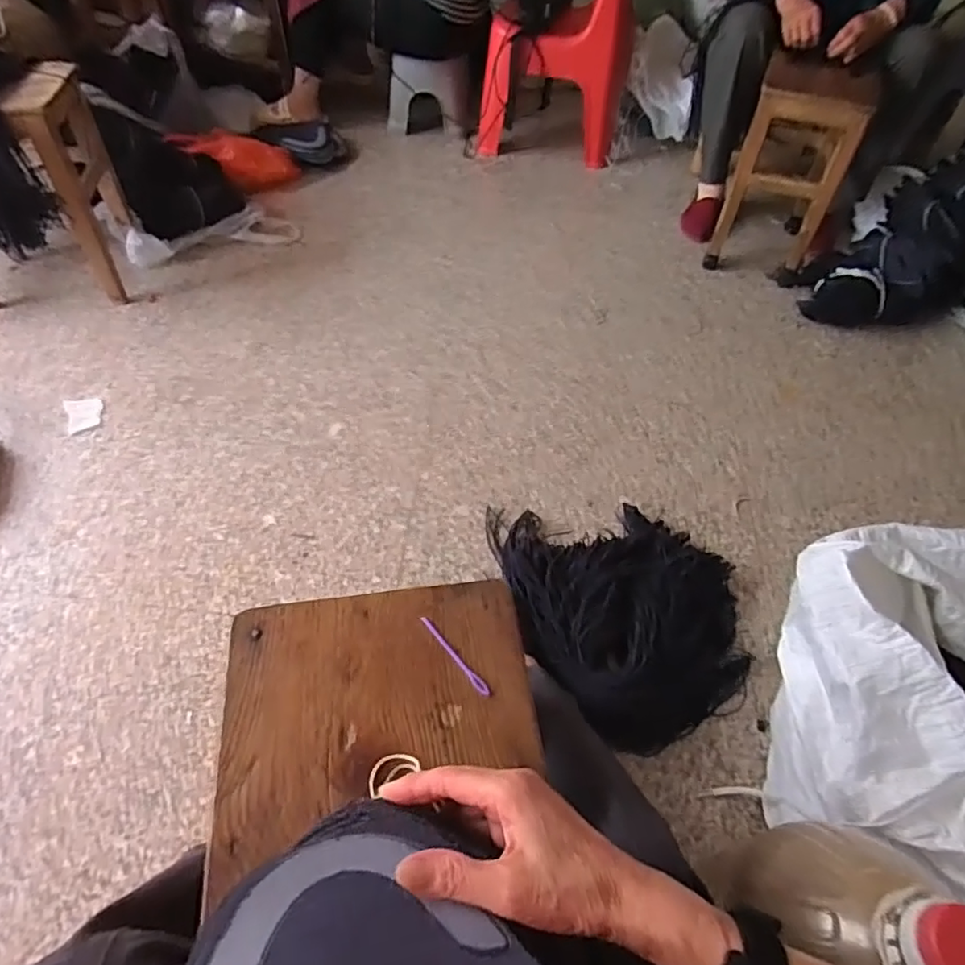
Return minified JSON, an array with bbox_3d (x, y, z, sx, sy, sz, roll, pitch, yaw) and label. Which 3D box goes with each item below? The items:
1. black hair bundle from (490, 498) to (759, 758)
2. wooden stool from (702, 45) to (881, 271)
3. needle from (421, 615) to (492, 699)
[{"bbox_3d":[0.235,0.192,0.974,0.370,0.077,0.402,2,53,-2],"label":"black hair bundle"},{"bbox_3d":[0.733,-0.739,1.487,0.239,0.461,0.266,21,55,11],"label":"wooden stool"},{"bbox_3d":[-0.023,0.138,0.486,0.009,0.004,0.081,-34,63,-25],"label":"needle"}]

